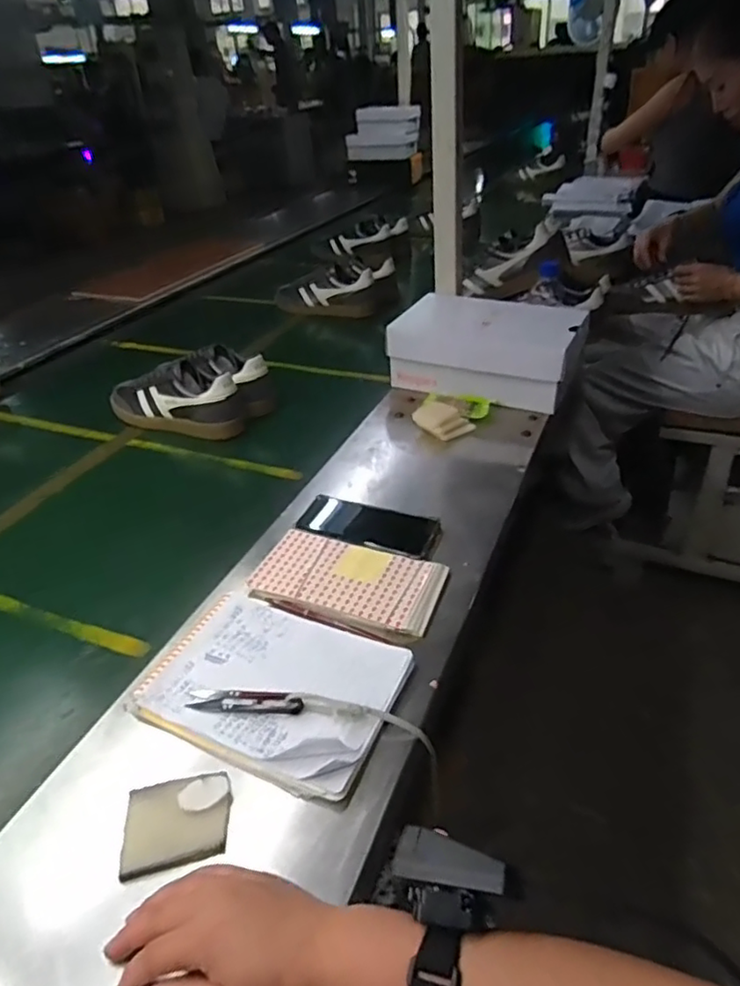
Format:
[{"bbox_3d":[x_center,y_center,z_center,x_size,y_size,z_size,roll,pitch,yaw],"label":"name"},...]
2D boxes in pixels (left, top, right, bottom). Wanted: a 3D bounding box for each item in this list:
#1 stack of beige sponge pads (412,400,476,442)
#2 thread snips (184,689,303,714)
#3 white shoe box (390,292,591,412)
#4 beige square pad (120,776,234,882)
[{"bbox_3d":[0.109,-0.110,0.928,0.060,0.030,0.078,-28,43,-30],"label":"stack of beige sponge pads"},{"bbox_3d":[-0.108,0.178,0.536,0.103,0.020,0.024,3,37,7],"label":"thread snips"},{"bbox_3d":[0.195,-0.243,1.037,0.296,0.119,0.167,15,40,23],"label":"white shoe box"},{"bbox_3d":[-0.144,0.245,0.458,0.077,0.010,0.060,-11,37,-10],"label":"beige square pad"}]

